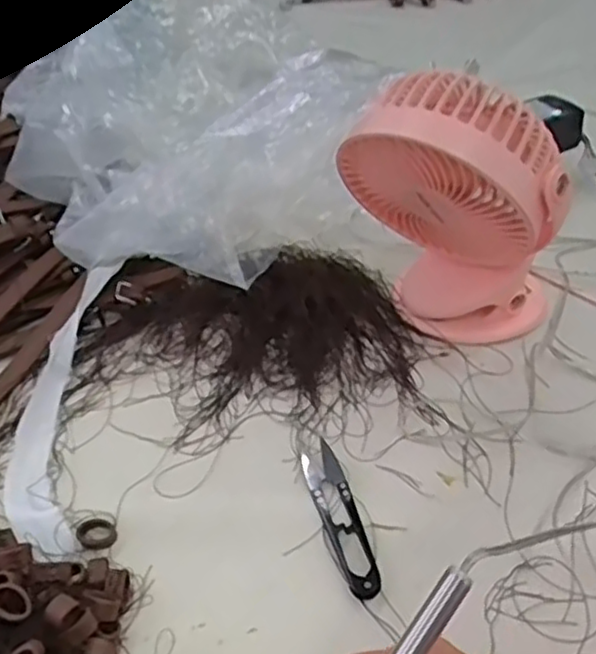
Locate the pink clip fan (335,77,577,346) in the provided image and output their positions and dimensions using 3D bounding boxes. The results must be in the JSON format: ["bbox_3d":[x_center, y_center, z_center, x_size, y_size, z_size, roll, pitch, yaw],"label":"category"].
[{"bbox_3d":[0.105,-0.078,0.467,0.152,0.180,0.103,16,44,15],"label":"pink clip fan"}]

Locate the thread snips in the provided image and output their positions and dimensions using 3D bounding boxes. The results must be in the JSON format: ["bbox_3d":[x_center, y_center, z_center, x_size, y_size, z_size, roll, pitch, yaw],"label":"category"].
[{"bbox_3d":[0.024,0.110,0.403,0.022,0.009,0.098,-11,44,-13],"label":"thread snips"}]

